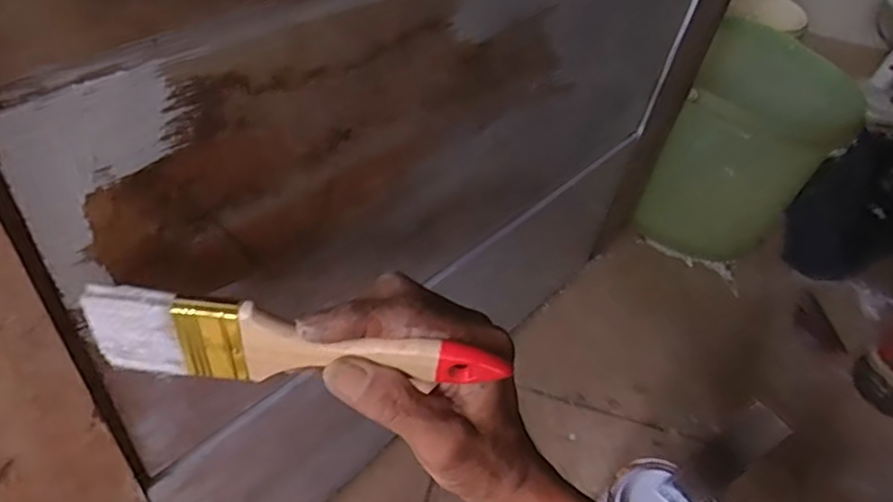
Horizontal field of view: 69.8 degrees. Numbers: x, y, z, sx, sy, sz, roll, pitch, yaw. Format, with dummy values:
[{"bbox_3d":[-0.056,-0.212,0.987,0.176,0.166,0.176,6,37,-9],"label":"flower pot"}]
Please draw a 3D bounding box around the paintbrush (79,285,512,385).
[{"bbox_3d":[-0.065,0.043,0.280,0.173,0.042,0.013,7,47,-3],"label":"paintbrush"}]

